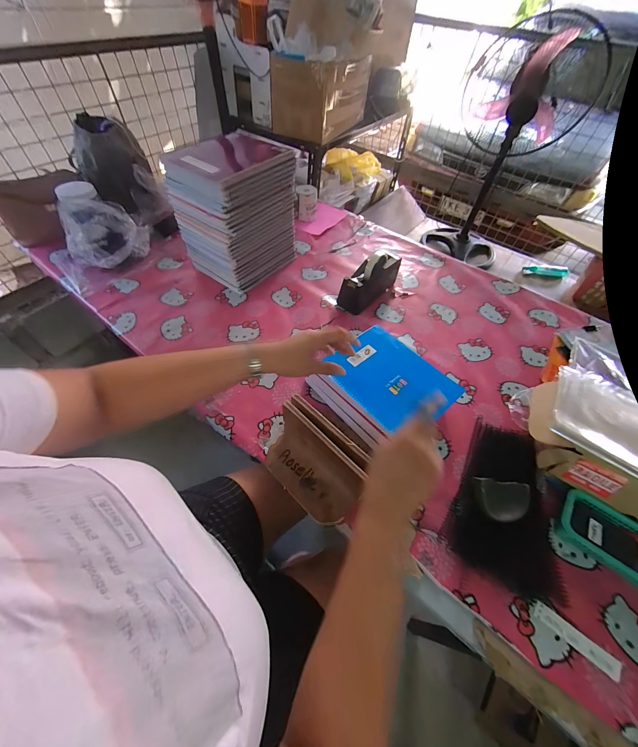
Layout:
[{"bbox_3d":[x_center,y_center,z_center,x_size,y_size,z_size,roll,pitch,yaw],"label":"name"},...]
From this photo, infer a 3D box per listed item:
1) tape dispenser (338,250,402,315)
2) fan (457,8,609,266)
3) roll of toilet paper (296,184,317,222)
[{"bbox_3d":[0.150,-0.277,0.833,0.083,0.110,0.222,33,59,19],"label":"tape dispenser"},{"bbox_3d":[0.788,-0.953,1.285,0.424,0.798,0.452,20,56,11],"label":"fan"},{"bbox_3d":[-0.046,-0.625,1.066,0.074,0.091,0.069,-5,55,-7],"label":"roll of toilet paper"}]

